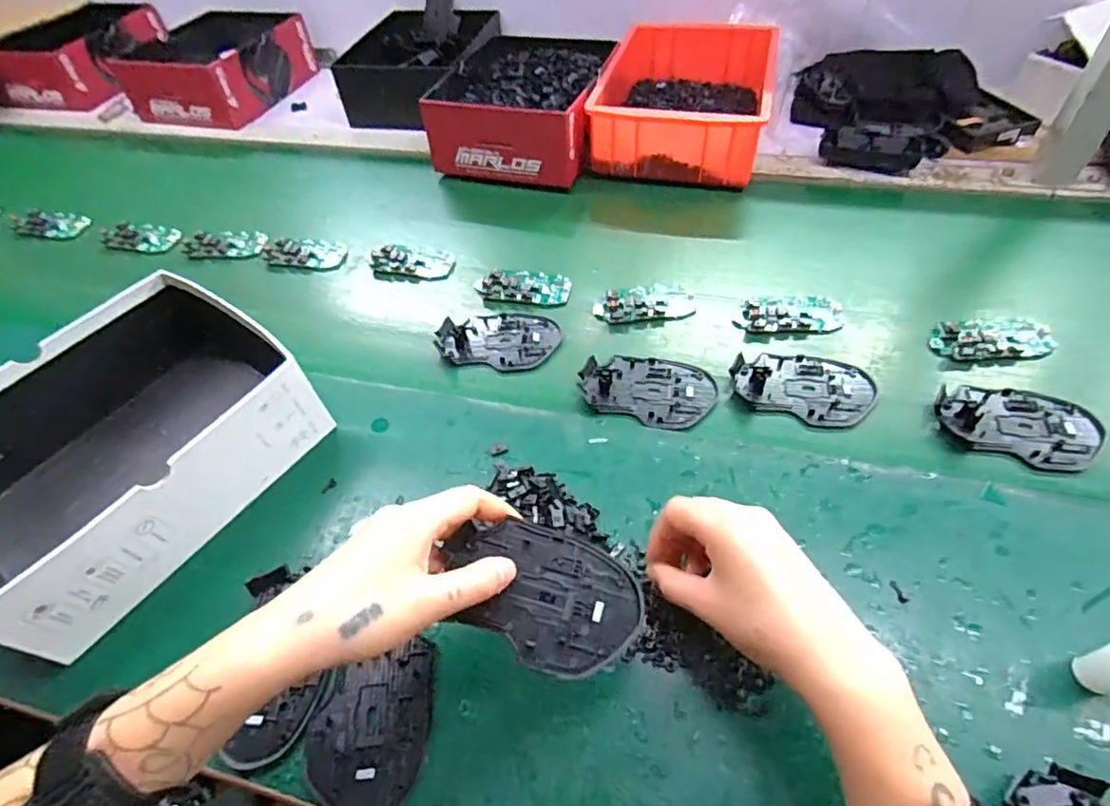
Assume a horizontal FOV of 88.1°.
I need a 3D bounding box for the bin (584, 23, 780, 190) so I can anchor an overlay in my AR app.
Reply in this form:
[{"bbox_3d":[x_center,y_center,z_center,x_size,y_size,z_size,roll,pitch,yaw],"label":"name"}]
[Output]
[{"bbox_3d":[0.167,-0.399,0.746,0.205,0.081,0.286,8,53,12],"label":"bin"}]

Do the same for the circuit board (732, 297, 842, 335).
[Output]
[{"bbox_3d":[0.221,-0.085,0.543,0.092,0.007,0.045,1,52,6],"label":"circuit board"}]

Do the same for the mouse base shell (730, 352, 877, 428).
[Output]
[{"bbox_3d":[0.211,-0.014,0.491,0.112,0.009,0.070,16,55,17],"label":"mouse base shell"}]

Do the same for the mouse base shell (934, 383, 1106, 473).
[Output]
[{"bbox_3d":[0.363,0.017,0.451,0.112,0.009,0.070,12,54,15],"label":"mouse base shell"}]

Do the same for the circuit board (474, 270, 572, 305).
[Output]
[{"bbox_3d":[-0.033,-0.122,0.596,0.099,0.006,0.044,7,53,11],"label":"circuit board"}]

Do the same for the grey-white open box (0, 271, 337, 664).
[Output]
[{"bbox_3d":[-0.330,0.034,0.440,0.190,0.092,0.244,27,59,24],"label":"grey-white open box"}]

